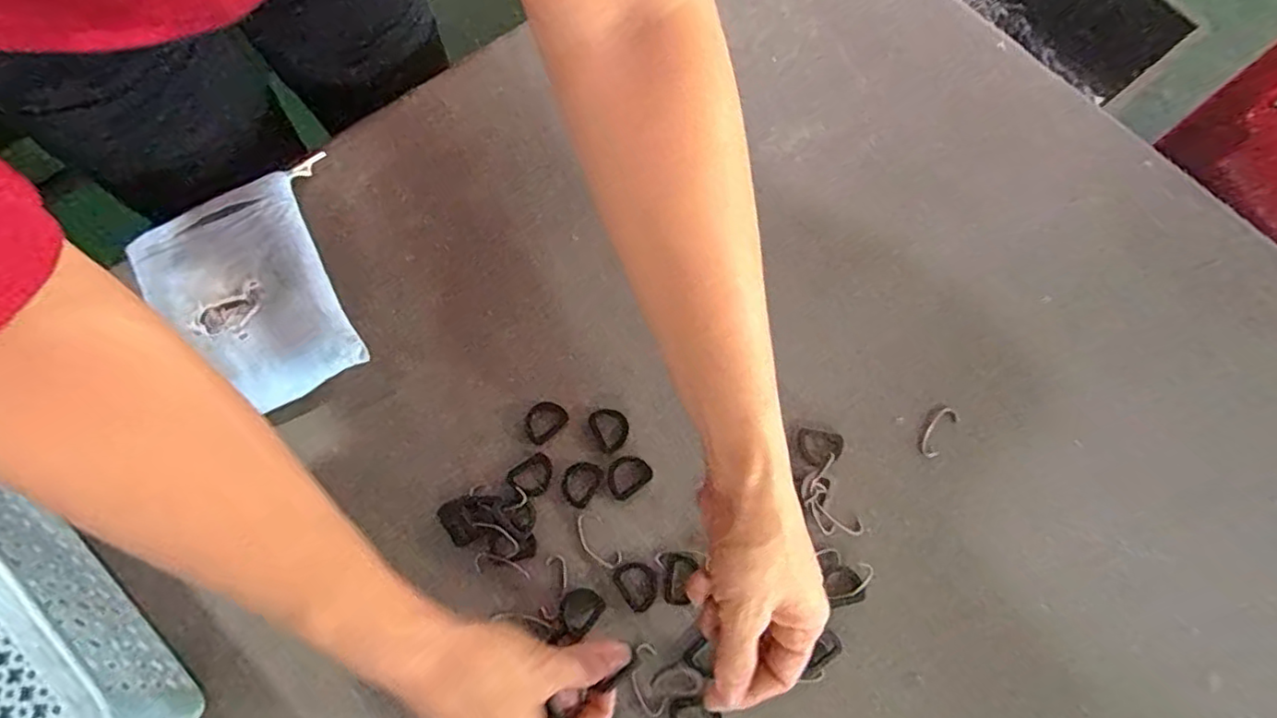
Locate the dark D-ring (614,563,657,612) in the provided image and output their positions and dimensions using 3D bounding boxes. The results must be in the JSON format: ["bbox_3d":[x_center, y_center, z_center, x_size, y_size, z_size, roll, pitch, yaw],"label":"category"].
[{"bbox_3d":[0.000,0.137,0.374,0.023,0.004,0.029,-32,74,-11],"label":"dark D-ring"}]

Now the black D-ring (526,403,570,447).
[{"bbox_3d":[-0.062,0.040,0.406,0.029,0.004,0.024,-36,74,-12],"label":"black D-ring"}]

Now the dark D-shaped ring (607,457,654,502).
[{"bbox_3d":[-0.007,0.074,0.394,0.029,0.004,0.023,-35,74,-11],"label":"dark D-shaped ring"}]

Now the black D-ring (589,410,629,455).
[{"bbox_3d":[-0.018,0.045,0.403,0.023,0.004,0.029,-25,72,-8],"label":"black D-ring"}]

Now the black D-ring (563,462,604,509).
[{"bbox_3d":[-0.037,0.078,0.391,0.023,0.004,0.029,33,74,11],"label":"black D-ring"}]

